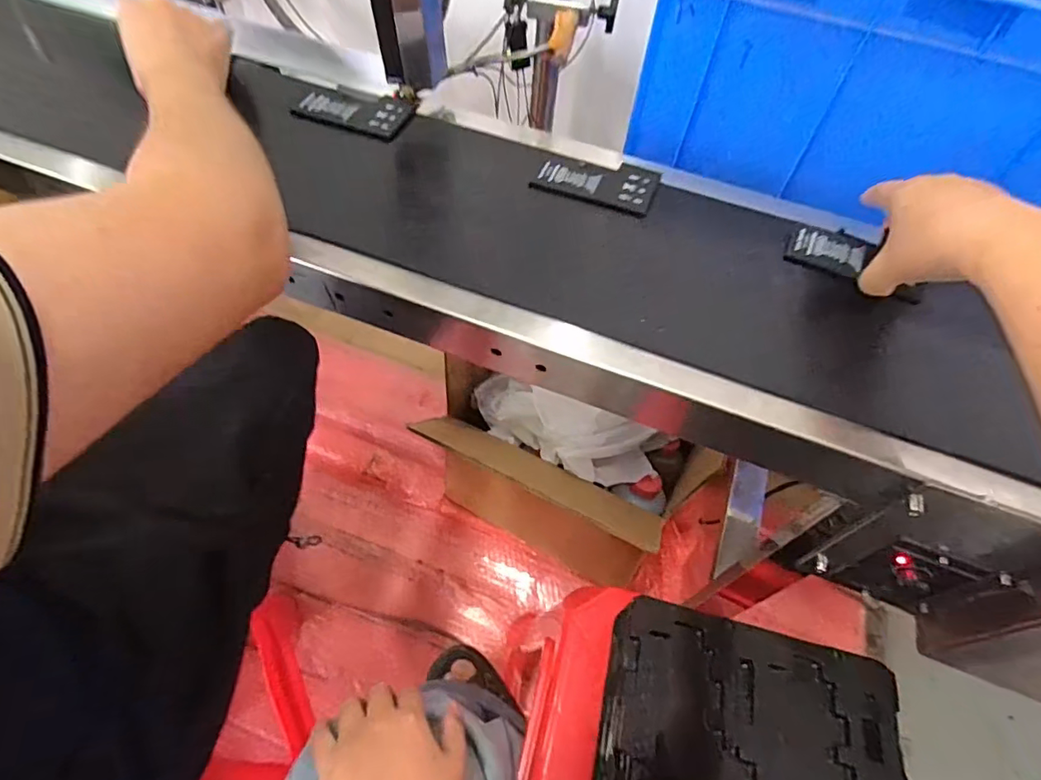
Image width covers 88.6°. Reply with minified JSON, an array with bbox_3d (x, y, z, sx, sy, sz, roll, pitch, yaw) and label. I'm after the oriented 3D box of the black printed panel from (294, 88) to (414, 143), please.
[{"bbox_3d":[-0.158,-0.262,0.502,0.103,0.010,0.064,18,58,6],"label":"black printed panel"}]

